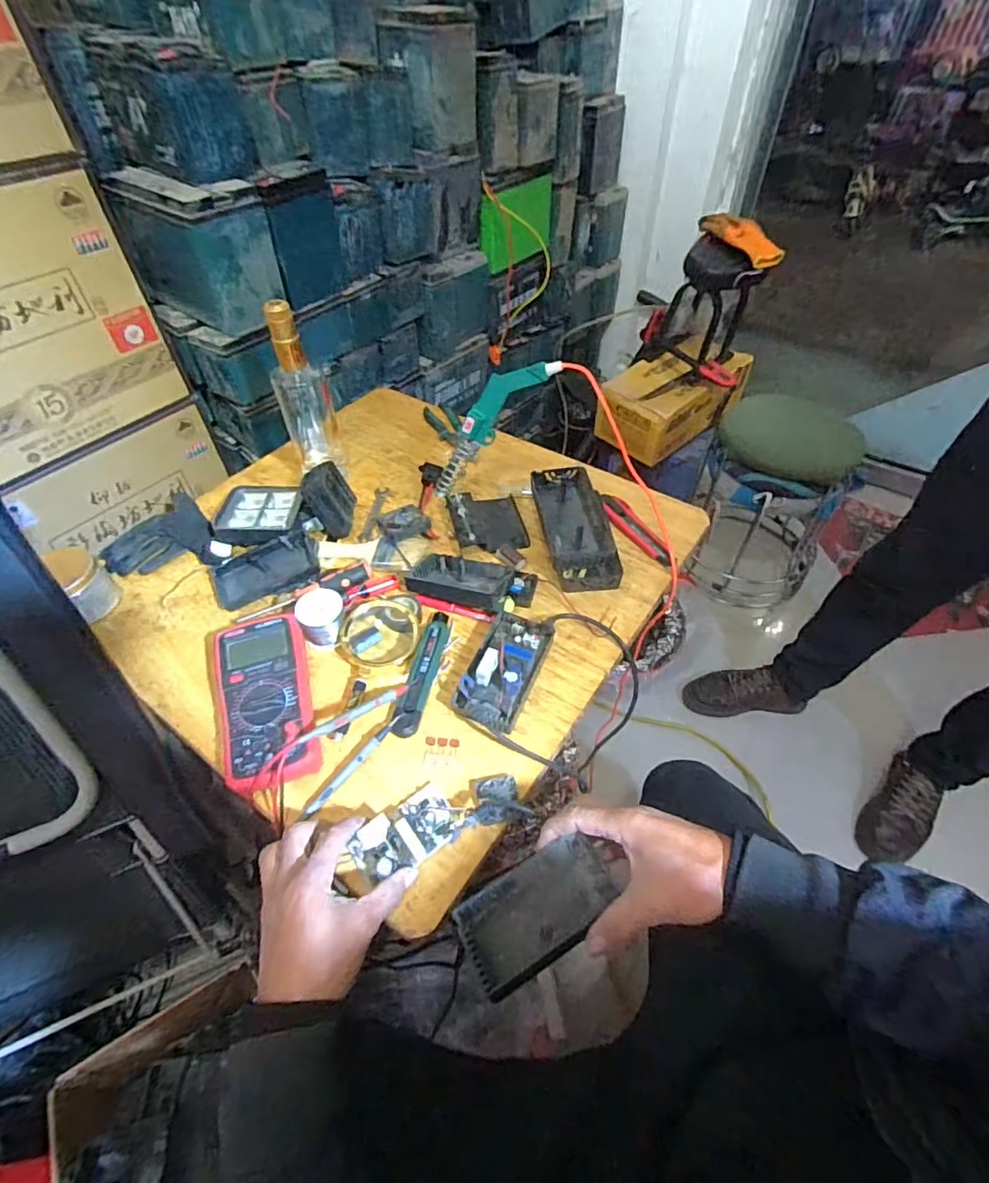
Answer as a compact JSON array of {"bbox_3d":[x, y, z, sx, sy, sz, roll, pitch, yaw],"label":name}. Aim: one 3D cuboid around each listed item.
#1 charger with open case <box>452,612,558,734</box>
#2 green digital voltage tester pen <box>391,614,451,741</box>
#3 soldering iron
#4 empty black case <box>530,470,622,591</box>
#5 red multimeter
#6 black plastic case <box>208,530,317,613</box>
[{"bbox_3d":[0.011,0.084,0.605,0.070,0.051,0.141,18,52,16],"label":"charger with open case"},{"bbox_3d":[-0.081,0.088,0.624,0.024,0.015,0.164,8,50,8],"label":"green digital voltage tester pen"},{"bbox_3d":[-0.013,-0.218,0.710,0.053,0.230,0.033,20,38,-36],"label":"soldering iron"},{"bbox_3d":[0.111,-0.089,0.746,0.088,0.051,0.192,-7,50,-5],"label":"empty black case"},{"bbox_3d":[-0.240,0.116,0.575,0.092,0.049,0.195,-16,51,-12],"label":"red multimeter"},{"bbox_3d":[-0.299,-0.024,0.715,0.134,0.030,0.068,-23,67,-1],"label":"black plastic case"}]

